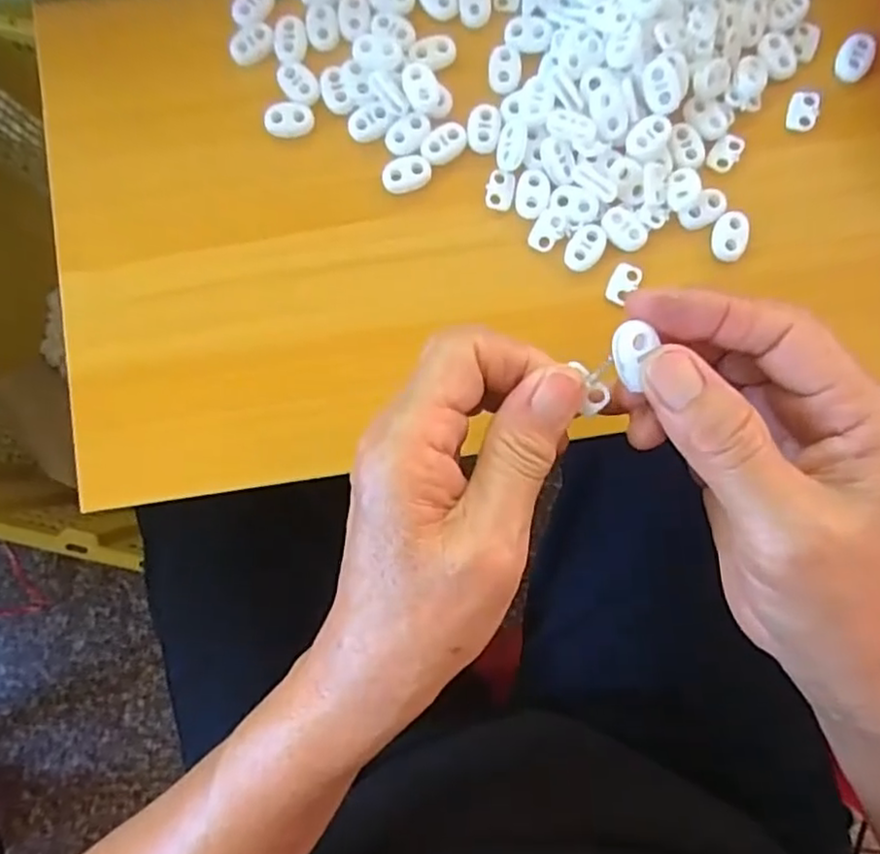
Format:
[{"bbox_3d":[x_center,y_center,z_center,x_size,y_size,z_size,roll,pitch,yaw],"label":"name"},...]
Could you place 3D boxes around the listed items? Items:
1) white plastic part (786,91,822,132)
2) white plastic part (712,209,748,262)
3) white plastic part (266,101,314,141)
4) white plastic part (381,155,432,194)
[{"bbox_3d":[0.169,-0.147,0.307,0.013,0.004,0.018,12,84,2],"label":"white plastic part"},{"bbox_3d":[0.132,-0.087,0.301,0.015,0.006,0.022,15,84,2],"label":"white plastic part"},{"bbox_3d":[-0.070,-0.143,0.308,0.022,0.005,0.016,9,84,2],"label":"white plastic part"},{"bbox_3d":[-0.015,-0.117,0.306,0.023,0.005,0.015,-14,84,-1],"label":"white plastic part"}]

